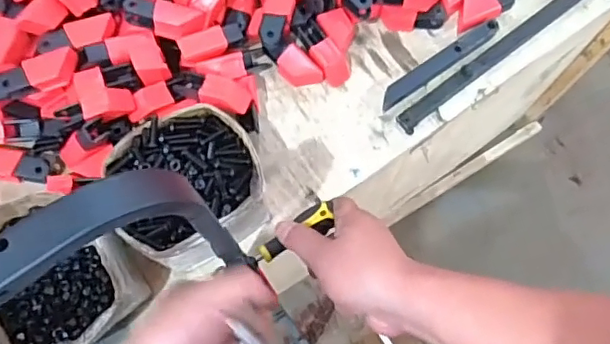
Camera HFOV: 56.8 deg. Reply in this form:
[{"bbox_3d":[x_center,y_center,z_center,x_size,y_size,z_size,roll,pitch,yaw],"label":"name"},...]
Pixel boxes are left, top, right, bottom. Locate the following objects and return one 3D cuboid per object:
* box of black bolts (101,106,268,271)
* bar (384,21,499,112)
[{"bbox_3d":[-0.124,0.022,0.616,0.159,0.085,0.161,-17,74,-5],"label":"box of black bolts"},{"bbox_3d":[0.169,-0.138,0.703,0.182,0.010,0.025,-36,76,-10],"label":"bar"}]

